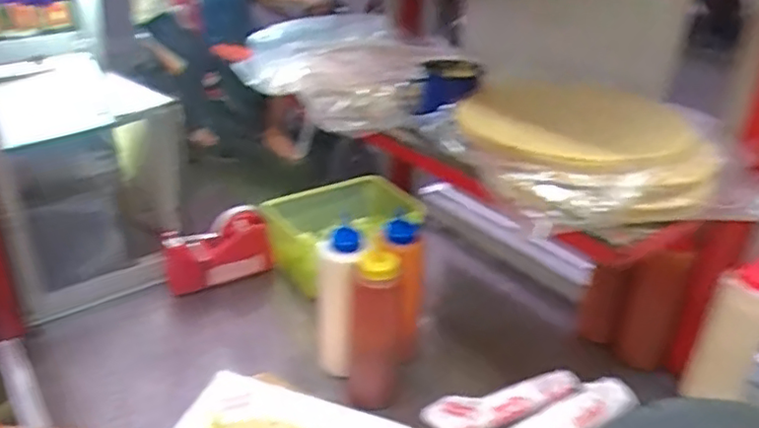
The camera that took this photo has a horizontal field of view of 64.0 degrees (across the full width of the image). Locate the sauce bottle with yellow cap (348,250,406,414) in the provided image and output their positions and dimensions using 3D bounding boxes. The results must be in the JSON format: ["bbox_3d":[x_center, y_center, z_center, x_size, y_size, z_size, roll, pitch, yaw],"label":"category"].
[{"bbox_3d":[-0.003,0.136,0.698,0.064,0.215,0.056,3,31,2],"label":"sauce bottle with yellow cap"}]

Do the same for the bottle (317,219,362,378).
[{"bbox_3d":[-0.047,0.108,0.713,0.052,0.189,0.062,1,31,-3],"label":"bottle"}]

